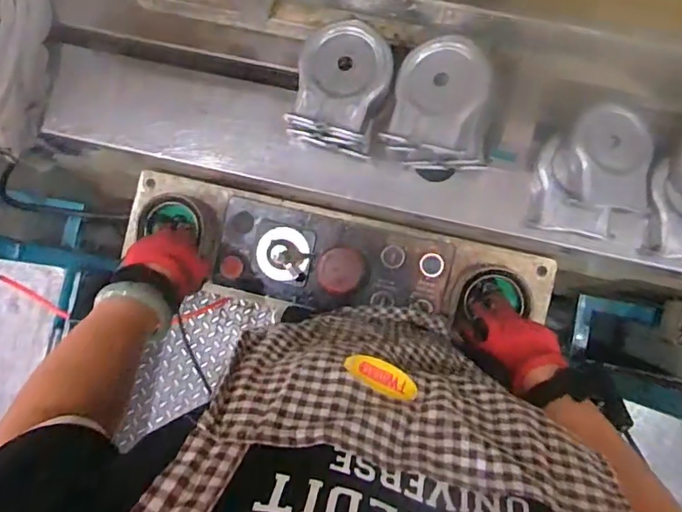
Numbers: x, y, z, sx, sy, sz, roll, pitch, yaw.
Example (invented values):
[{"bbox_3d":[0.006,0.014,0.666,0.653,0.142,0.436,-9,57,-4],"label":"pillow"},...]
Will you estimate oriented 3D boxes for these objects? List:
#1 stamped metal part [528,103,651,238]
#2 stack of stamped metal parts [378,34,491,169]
[{"bbox_3d":[0.289,-0.095,0.613,0.122,0.034,0.144,11,84,4],"label":"stamped metal part"},{"bbox_3d":[0.113,-0.167,0.592,0.114,0.090,0.128,12,84,4],"label":"stack of stamped metal parts"}]

